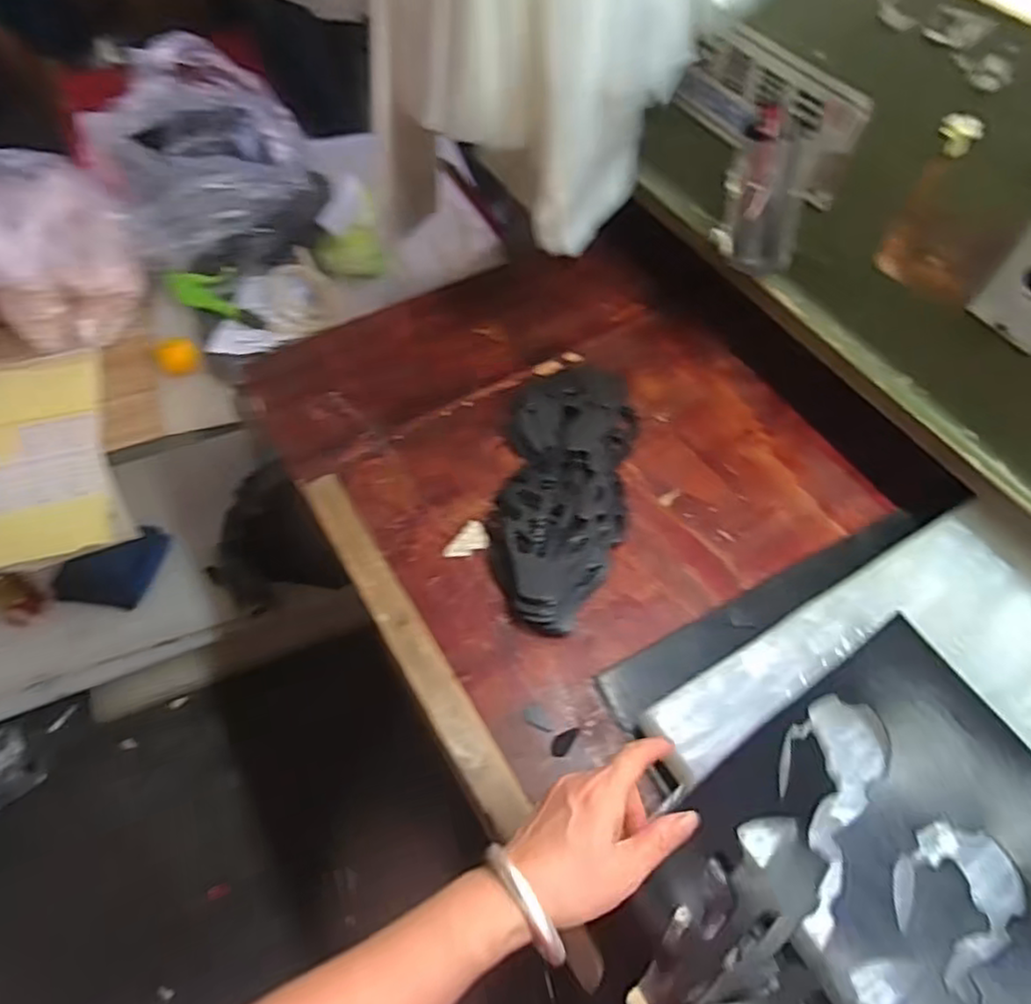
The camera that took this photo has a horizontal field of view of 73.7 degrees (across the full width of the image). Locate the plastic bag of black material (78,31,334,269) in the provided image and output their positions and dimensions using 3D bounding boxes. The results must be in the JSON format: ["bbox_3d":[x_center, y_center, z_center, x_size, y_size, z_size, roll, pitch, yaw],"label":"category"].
[{"bbox_3d":[-0.481,-0.564,1.099,0.314,0.229,0.378,-8,57,-7],"label":"plastic bag of black material"}]

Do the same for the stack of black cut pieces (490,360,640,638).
[{"bbox_3d":[0.047,-0.019,0.697,0.136,0.035,0.305,9,57,4],"label":"stack of black cut pieces"}]

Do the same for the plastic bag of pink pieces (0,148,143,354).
[{"bbox_3d":[-0.738,-0.405,1.103,0.217,0.178,0.285,-29,62,-19],"label":"plastic bag of pink pieces"}]

